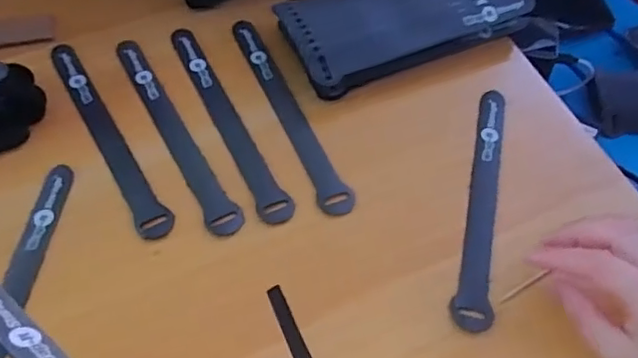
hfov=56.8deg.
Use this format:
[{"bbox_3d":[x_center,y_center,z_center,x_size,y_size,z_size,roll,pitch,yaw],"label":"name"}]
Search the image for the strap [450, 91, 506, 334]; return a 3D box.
[{"bbox_3d":[0.119,0.013,0.428,0.023,0.005,0.199,12,58,5],"label":"strap"}]

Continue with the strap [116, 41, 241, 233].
[{"bbox_3d":[-0.114,-0.041,0.462,0.024,0.004,0.208,-25,62,-18],"label":"strap"}]

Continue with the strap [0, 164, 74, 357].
[{"bbox_3d":[-0.201,0.079,0.390,0.024,0.006,0.201,9,59,0],"label":"strap"}]

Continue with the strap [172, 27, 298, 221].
[{"bbox_3d":[-0.074,-0.052,0.470,0.025,0.005,0.211,-21,61,-16],"label":"strap"}]

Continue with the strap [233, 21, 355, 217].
[{"bbox_3d":[-0.027,-0.058,0.477,0.025,0.004,0.210,-21,61,-16],"label":"strap"}]

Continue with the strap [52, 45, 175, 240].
[{"bbox_3d":[-0.165,-0.037,0.460,0.025,0.004,0.210,-25,61,-19],"label":"strap"}]

